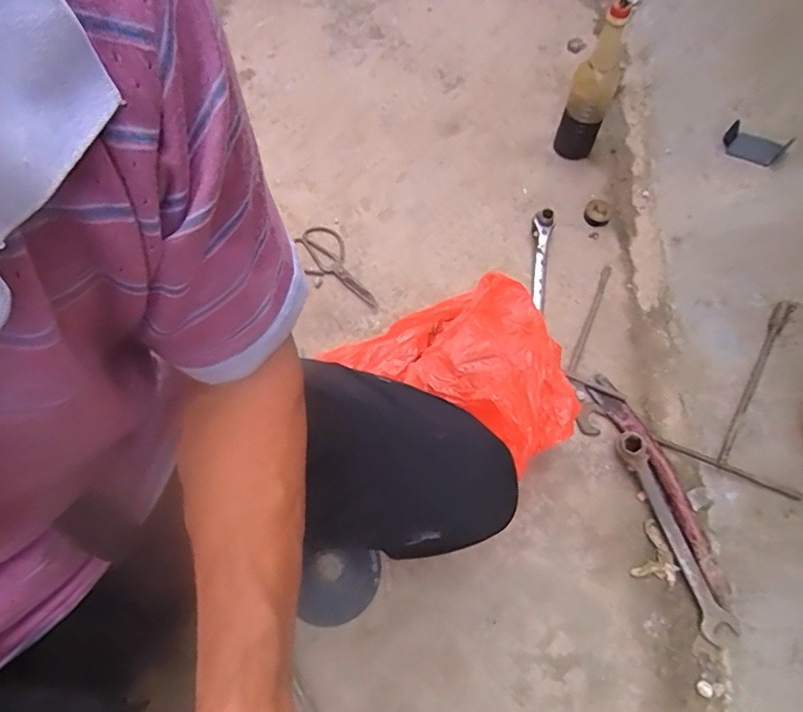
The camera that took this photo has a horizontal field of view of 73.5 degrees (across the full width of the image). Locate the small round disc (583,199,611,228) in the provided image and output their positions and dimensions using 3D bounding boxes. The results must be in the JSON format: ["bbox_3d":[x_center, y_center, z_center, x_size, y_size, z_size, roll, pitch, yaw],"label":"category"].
[{"bbox_3d":[0.359,-0.261,0.985,0.047,0.029,0.045,1,63,-2],"label":"small round disc"}]

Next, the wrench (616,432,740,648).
[{"bbox_3d":[0.362,0.233,0.724,0.040,0.037,0.276,-15,64,-10],"label":"wrench"}]

